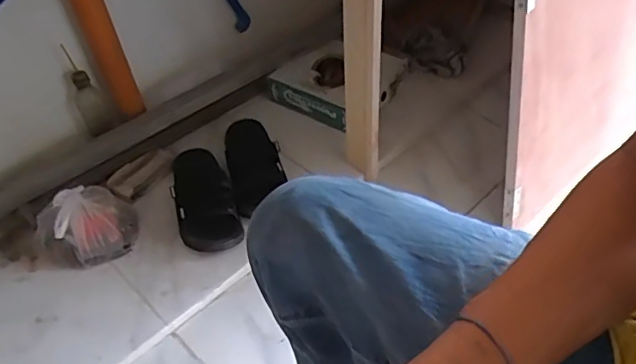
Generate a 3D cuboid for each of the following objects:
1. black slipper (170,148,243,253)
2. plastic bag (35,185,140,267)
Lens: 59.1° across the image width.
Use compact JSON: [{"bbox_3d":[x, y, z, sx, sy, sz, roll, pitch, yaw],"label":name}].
[{"bbox_3d":[-0.210,0.030,1.029,0.102,0.072,0.217,-15,48,-10],"label":"black slipper"},{"bbox_3d":[-0.403,0.076,0.981,0.159,0.098,0.123,-31,53,-23],"label":"plastic bag"}]

